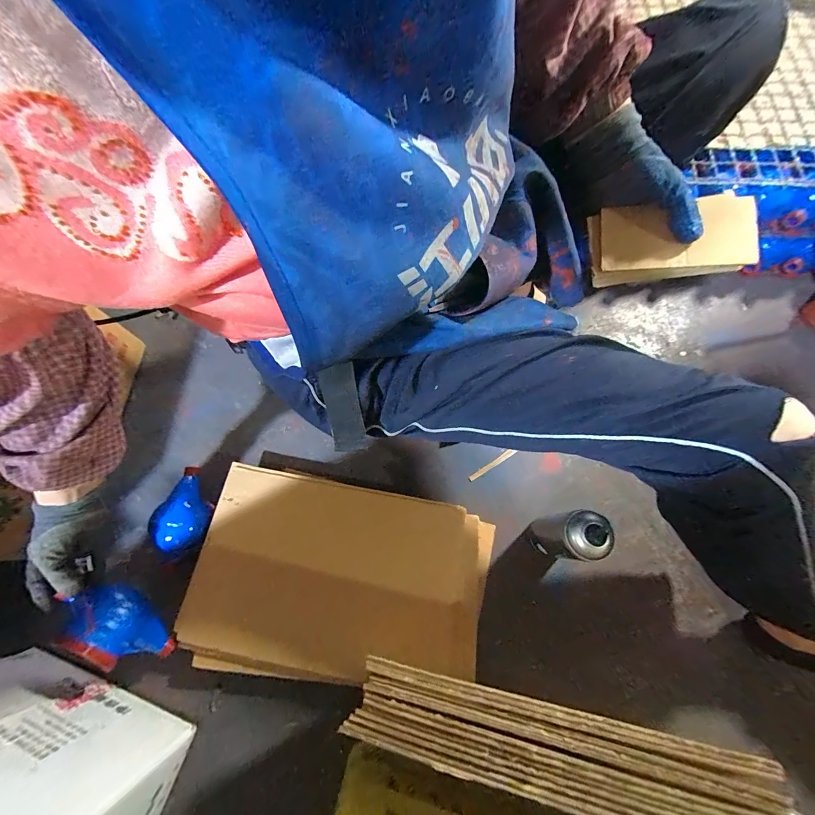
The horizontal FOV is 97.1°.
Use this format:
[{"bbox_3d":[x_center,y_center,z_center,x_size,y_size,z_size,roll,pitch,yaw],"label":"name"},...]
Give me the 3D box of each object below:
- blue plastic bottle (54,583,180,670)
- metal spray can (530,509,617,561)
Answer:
[{"bbox_3d":[-0.391,0.299,0.478,0.061,0.090,0.139,-40,89,24],"label":"blue plastic bottle"},{"bbox_3d":[0.231,0.184,0.521,0.057,0.176,0.060,-4,71,0],"label":"metal spray can"}]

